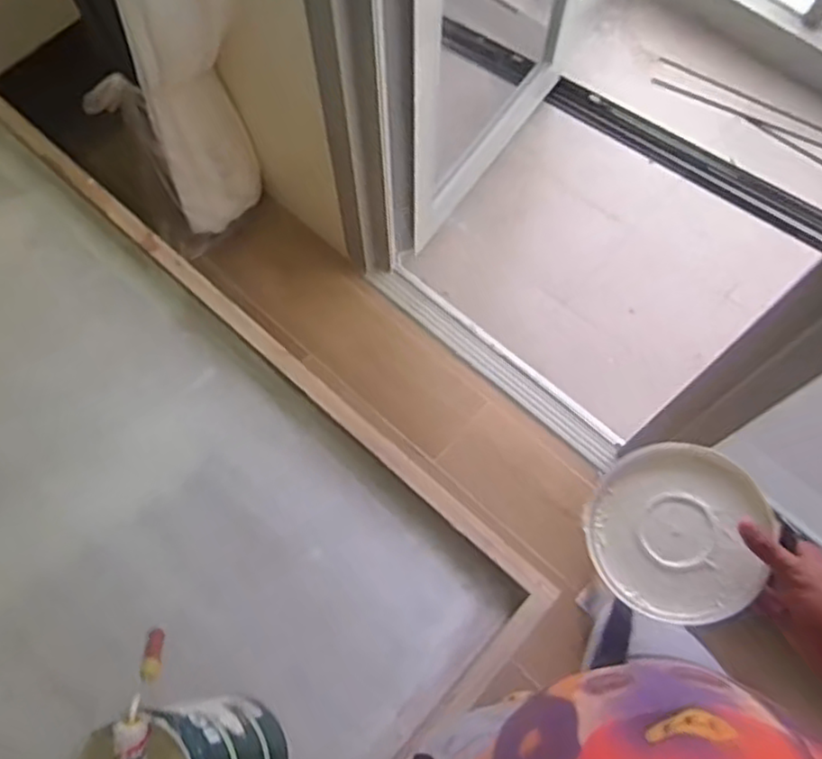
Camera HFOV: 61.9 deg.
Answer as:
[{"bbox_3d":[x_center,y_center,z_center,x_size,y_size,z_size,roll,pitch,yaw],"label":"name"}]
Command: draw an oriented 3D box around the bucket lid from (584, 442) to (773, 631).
[{"bbox_3d":[0.268,0.153,0.689,0.167,0.007,0.169,-8,71,24],"label":"bucket lid"}]

